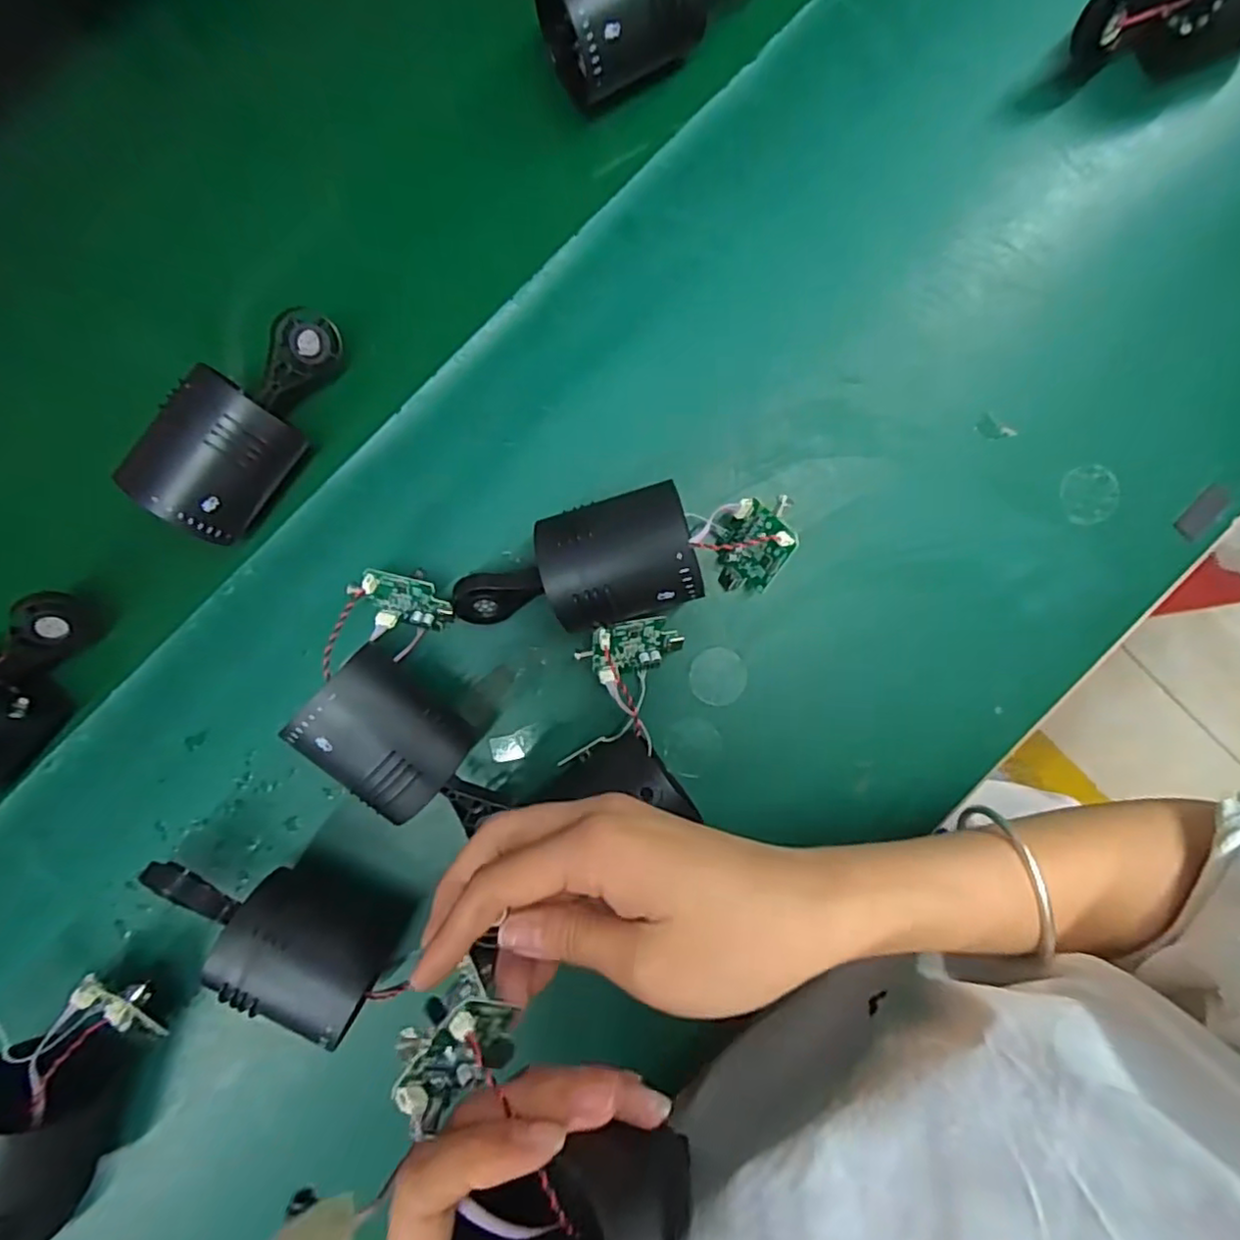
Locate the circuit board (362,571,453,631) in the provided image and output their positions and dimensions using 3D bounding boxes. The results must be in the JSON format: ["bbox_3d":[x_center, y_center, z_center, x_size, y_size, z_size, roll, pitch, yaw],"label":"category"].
[{"bbox_3d":[-0.101,-0.008,0.306,0.038,0.035,0.008,6,46,3],"label":"circuit board"}]

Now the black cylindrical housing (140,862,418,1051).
[{"bbox_3d":[-0.162,0.140,0.296,0.113,0.058,0.052,24,92,-2],"label":"black cylindrical housing"}]

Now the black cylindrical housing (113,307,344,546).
[{"bbox_3d":[-0.173,-0.094,0.301,0.048,0.042,0.116,36,92,-3],"label":"black cylindrical housing"}]

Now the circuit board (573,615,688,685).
[{"bbox_3d":[0.005,0.014,0.308,0.049,0.008,0.033,-7,133,-13],"label":"circuit board"}]

